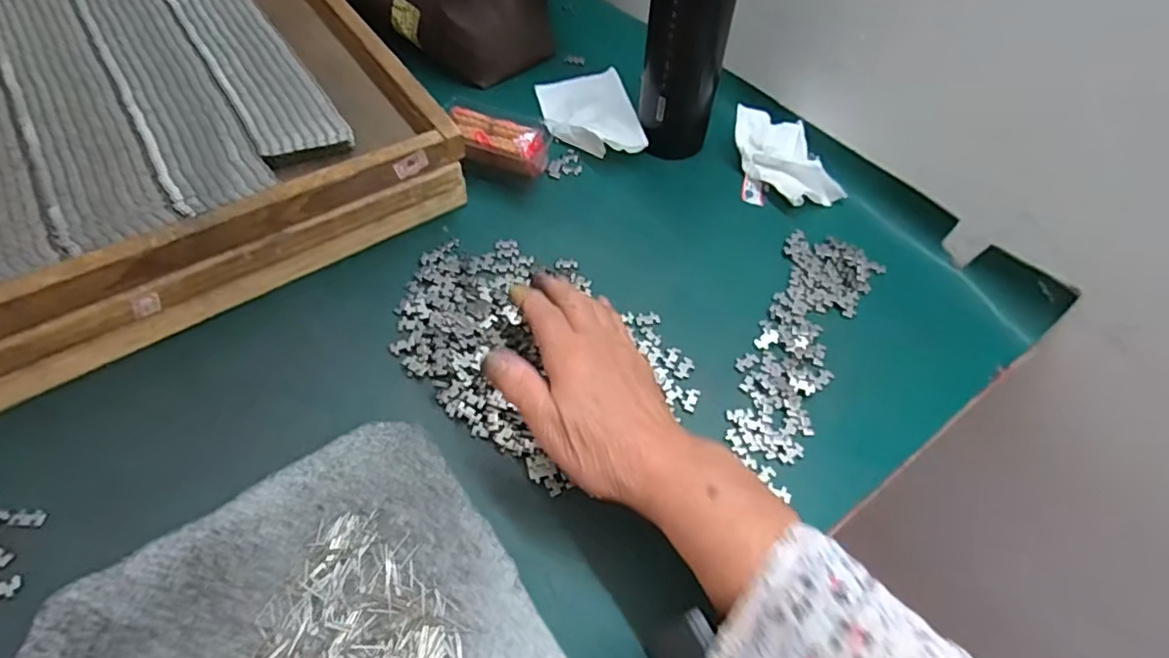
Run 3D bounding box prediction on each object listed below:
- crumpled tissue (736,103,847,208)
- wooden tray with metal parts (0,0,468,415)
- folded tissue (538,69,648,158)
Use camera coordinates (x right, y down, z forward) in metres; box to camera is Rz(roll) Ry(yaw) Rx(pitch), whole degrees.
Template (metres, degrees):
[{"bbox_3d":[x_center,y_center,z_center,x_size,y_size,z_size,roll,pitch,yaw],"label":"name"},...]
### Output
[{"bbox_3d":[0.175,-0.149,0.533,0.067,0.038,0.100,-16,57,-15],"label":"crumpled tissue"},{"bbox_3d":[-0.365,-0.168,0.484,0.393,0.078,0.396,-29,62,-21],"label":"wooden tray with metal parts"},{"bbox_3d":[0.005,-0.200,0.563,0.081,0.026,0.120,-7,56,-9],"label":"folded tissue"}]

